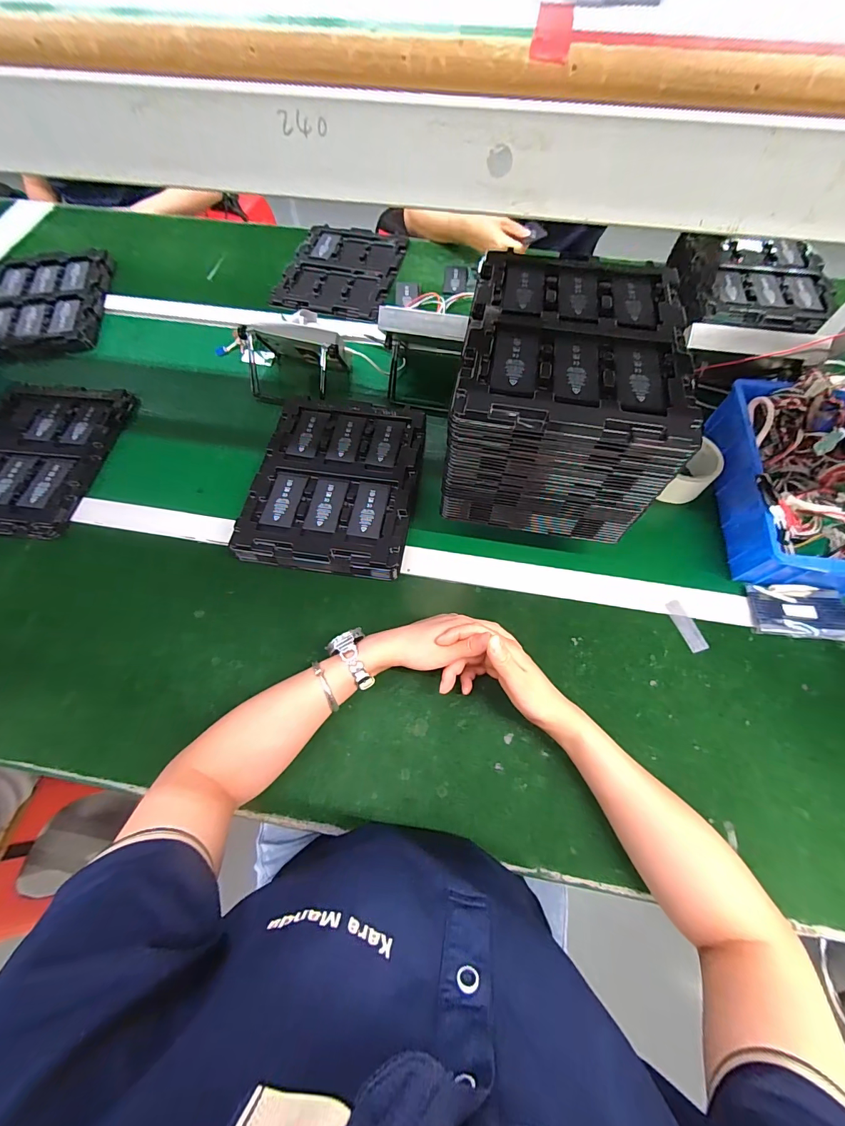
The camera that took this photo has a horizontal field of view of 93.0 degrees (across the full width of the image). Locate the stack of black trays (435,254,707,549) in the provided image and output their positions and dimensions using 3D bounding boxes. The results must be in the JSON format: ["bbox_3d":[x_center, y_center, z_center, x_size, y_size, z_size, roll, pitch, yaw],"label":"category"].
[{"bbox_3d":[0.154,-0.199,0.465,0.210,0.160,0.274,9,65,4],"label":"stack of black trays"}]

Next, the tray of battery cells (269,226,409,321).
[{"bbox_3d":[-0.162,-0.601,0.821,0.212,0.019,0.278,10,65,5],"label":"tray of battery cells"}]

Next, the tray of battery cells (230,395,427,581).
[{"bbox_3d":[-0.118,-0.122,0.568,0.218,0.036,0.279,6,67,4],"label":"tray of battery cells"}]

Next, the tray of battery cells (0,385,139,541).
[{"bbox_3d":[-0.595,-0.165,0.601,0.222,0.016,0.263,5,67,3],"label":"tray of battery cells"}]

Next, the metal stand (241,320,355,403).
[{"bbox_3d":[-0.207,-0.329,0.661,0.158,0.107,0.106,13,68,7],"label":"metal stand"}]

